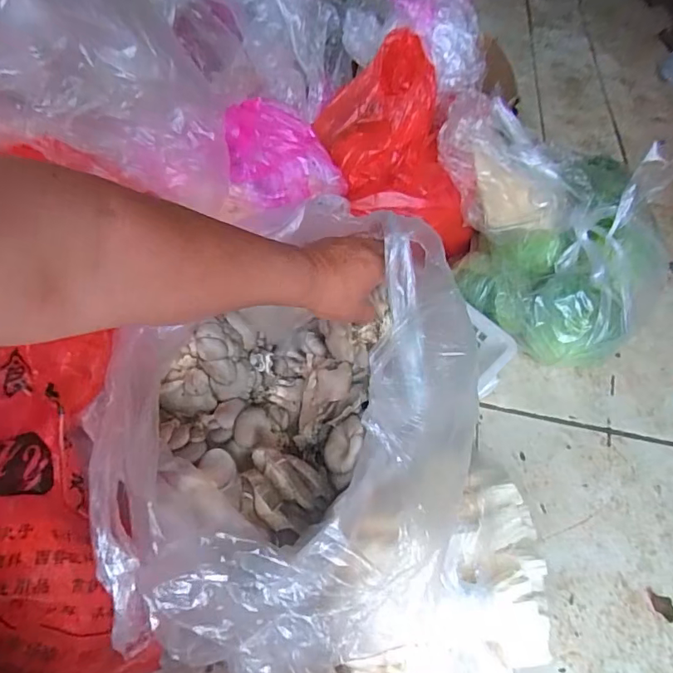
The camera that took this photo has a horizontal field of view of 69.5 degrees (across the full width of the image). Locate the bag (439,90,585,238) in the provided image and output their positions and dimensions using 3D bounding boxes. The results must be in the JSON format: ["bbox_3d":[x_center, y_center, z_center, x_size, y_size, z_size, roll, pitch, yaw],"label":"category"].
[{"bbox_3d":[0.270,-0.267,0.752,0.220,0.134,0.157,11,55,2],"label":"bag"}]

